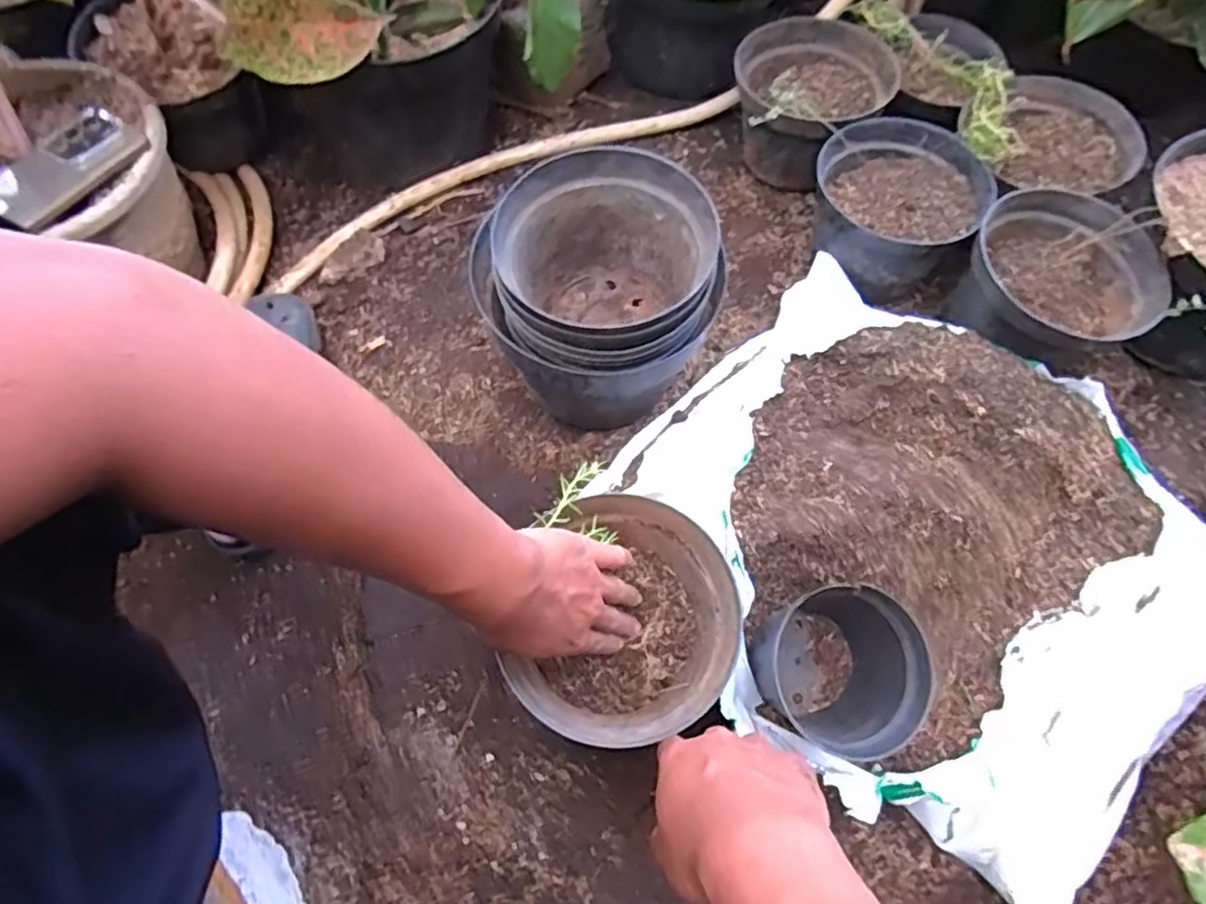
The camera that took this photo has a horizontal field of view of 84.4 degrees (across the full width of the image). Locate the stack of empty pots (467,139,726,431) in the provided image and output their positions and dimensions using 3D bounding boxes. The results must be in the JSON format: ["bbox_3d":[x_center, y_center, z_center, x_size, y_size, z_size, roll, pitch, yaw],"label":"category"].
[{"bbox_3d":[-0.002,-0.124,0.620,0.188,0.218,0.177,-22,69,-9],"label":"stack of empty pots"}]

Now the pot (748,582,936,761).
[{"bbox_3d":[0.183,0.172,0.521,0.110,0.092,0.120,0,67,0],"label":"pot"}]

